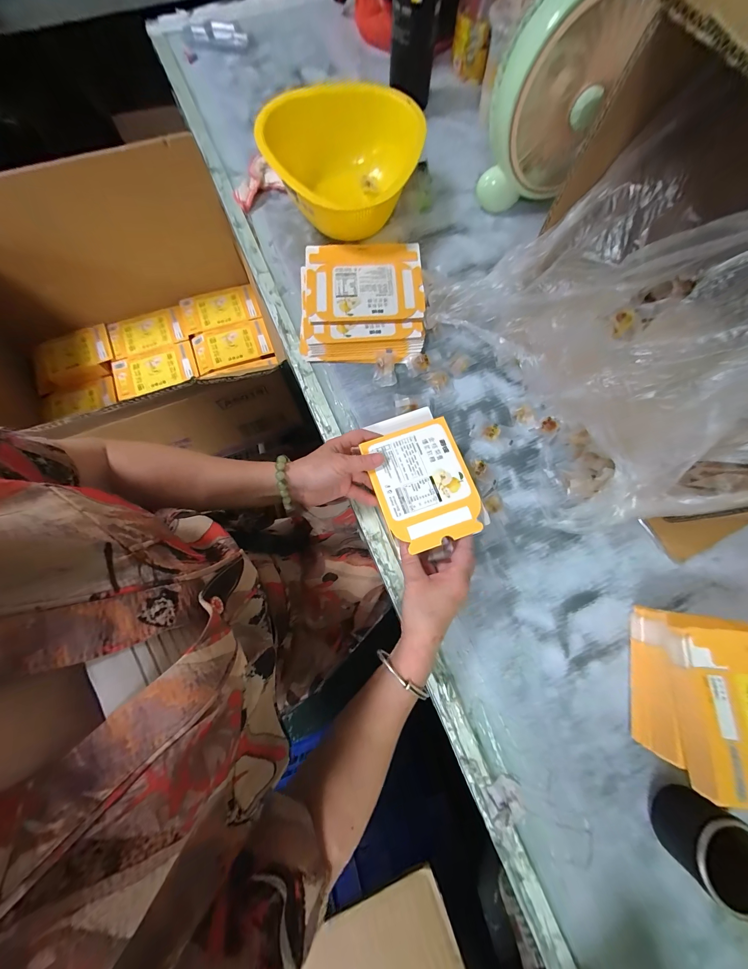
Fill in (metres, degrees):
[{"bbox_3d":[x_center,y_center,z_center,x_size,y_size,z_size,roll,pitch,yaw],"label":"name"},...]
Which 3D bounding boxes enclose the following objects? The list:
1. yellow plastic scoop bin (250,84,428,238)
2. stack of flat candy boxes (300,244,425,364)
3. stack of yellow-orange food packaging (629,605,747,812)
[{"bbox_3d":[-0.051,-0.473,0.481,0.228,0.098,0.199,4,75,1],"label":"yellow plastic scoop bin"},{"bbox_3d":[-0.018,-0.270,0.467,0.175,0.027,0.187,-1,75,-1],"label":"stack of flat candy boxes"},{"bbox_3d":[0.375,0.215,0.317,0.179,0.080,0.148,6,75,1],"label":"stack of yellow-orange food packaging"}]

